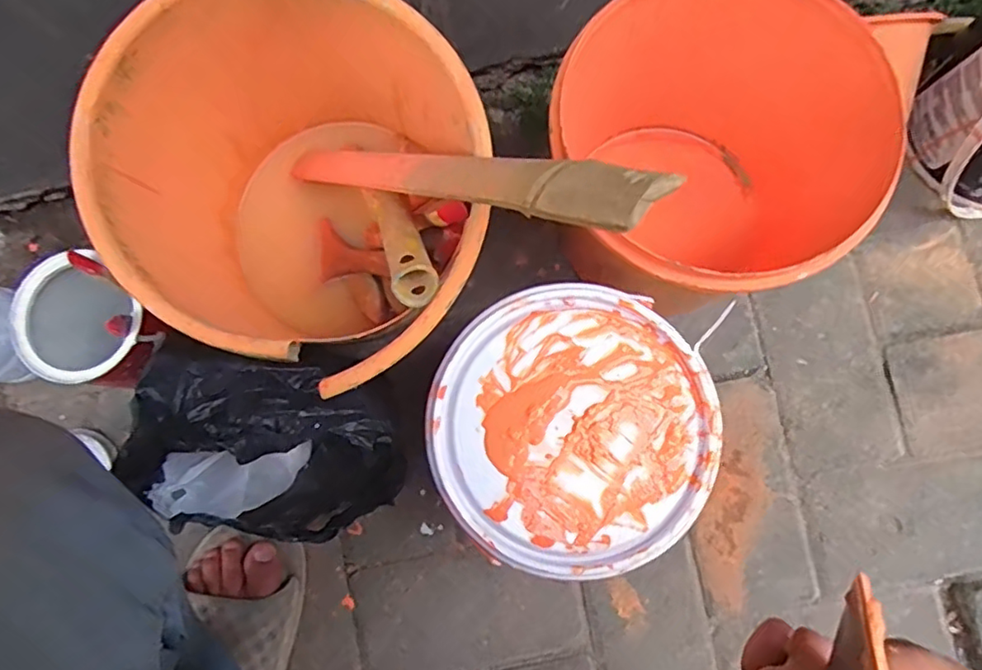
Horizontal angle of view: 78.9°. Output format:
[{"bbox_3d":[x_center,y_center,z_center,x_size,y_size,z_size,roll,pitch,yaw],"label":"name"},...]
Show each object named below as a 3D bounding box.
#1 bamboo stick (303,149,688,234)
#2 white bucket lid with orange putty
[{"bbox_3d":[-0.051,-0.100,0.376,0.011,0.383,0.032,41,80,-37],"label":"bamboo stick"},{"bbox_3d":[0.050,0.056,0.367,0.168,0.014,0.170,-42,84,-3],"label":"white bucket lid with orange putty"}]

